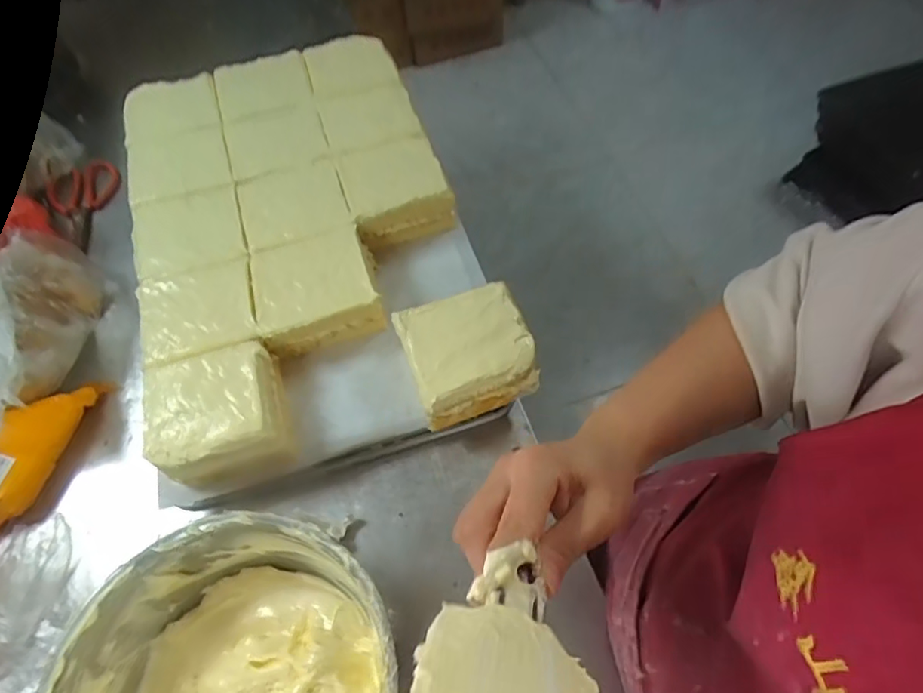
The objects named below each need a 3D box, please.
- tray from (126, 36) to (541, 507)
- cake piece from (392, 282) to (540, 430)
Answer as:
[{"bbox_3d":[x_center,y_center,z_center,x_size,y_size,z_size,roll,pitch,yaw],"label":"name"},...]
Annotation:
[{"bbox_3d":[-0.196,-0.149,0.719,0.388,0.117,0.607,-15,61,-6],"label":"tray"},{"bbox_3d":[0.005,0.002,0.599,0.128,0.065,0.122,-22,62,-10],"label":"cake piece"}]

